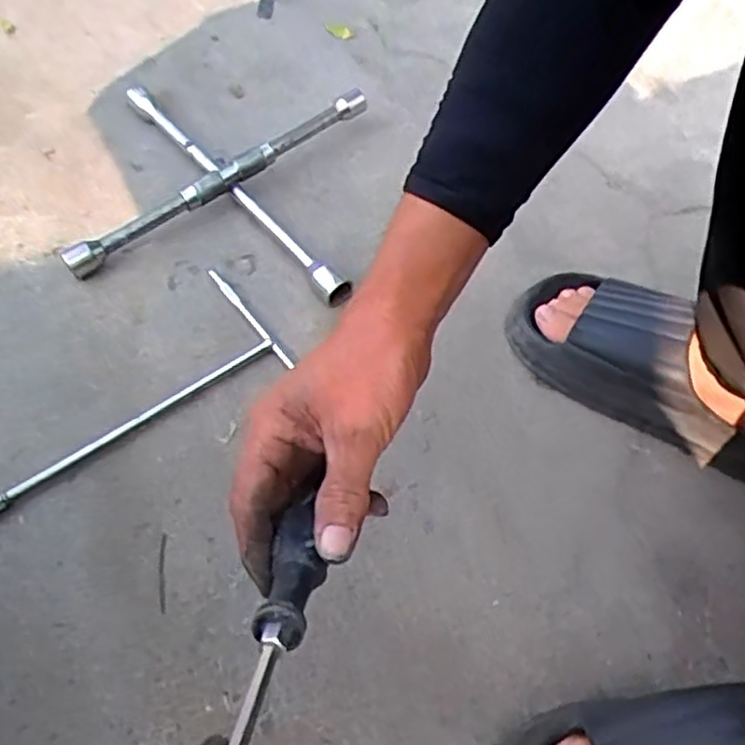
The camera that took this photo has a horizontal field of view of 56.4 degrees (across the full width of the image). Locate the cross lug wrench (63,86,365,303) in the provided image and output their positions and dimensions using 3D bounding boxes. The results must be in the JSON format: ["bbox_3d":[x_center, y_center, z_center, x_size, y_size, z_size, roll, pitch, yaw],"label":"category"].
[{"bbox_3d":[-0.144,-0.189,0.684,0.253,0.049,0.256,4,62,-4],"label":"cross lug wrench"}]

